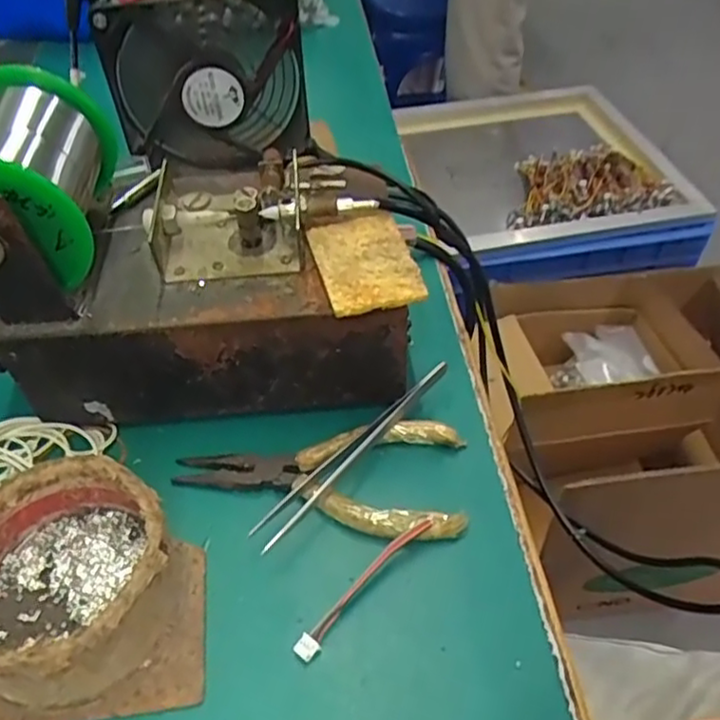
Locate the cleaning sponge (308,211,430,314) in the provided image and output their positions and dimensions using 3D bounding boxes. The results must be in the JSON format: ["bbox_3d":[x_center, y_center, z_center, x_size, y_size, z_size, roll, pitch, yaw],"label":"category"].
[{"bbox_3d":[0.002,-0.044,0.301,0.040,0.007,0.056,-11,49,-10],"label":"cleaning sponge"}]

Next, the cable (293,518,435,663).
[{"bbox_3d":[0.002,0.091,0.275,0.009,0.012,0.074,35,57,27],"label":"cable"}]

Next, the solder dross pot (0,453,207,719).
[{"bbox_3d":[-0.117,0.087,0.261,0.105,0.043,0.087,-5,49,-5],"label":"solder dross pot"}]

